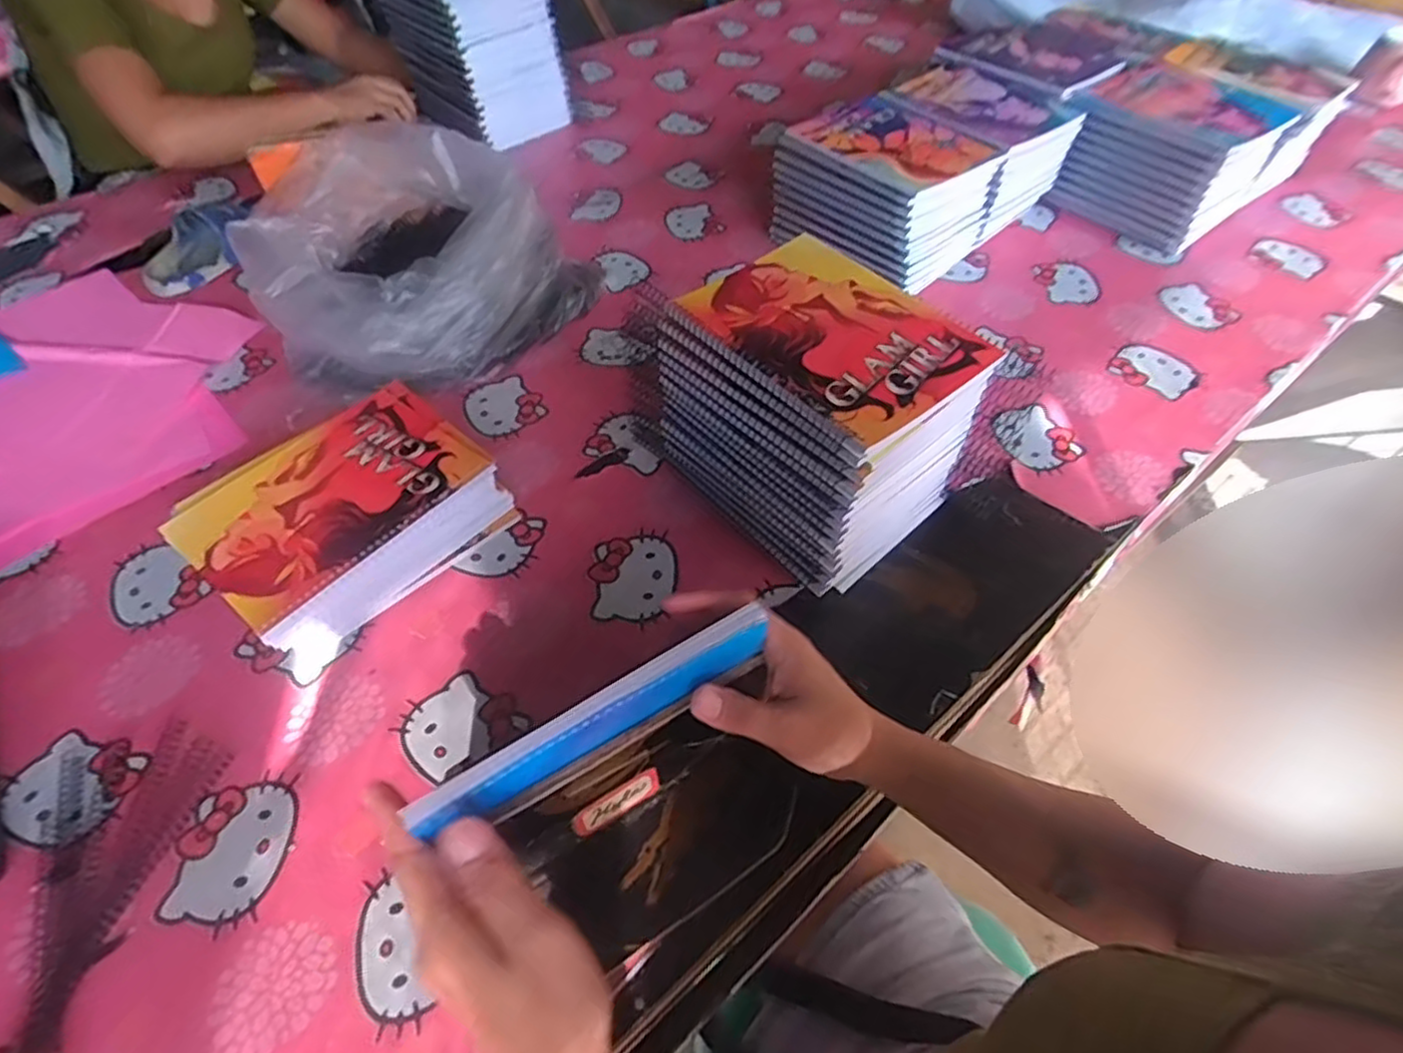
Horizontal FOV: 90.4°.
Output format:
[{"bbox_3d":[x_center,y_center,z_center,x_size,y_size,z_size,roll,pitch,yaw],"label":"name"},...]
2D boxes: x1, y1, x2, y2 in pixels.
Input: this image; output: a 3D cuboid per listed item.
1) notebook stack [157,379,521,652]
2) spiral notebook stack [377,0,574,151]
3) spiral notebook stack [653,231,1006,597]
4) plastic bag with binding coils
[{"bbox_3d":[-0.281,-0.009,0.561,0.164,0.072,0.208,36,61,23],"label":"notebook stack"},{"bbox_3d":[-0.310,-0.674,0.961,0.174,0.236,0.176,-34,61,-23],"label":"spiral notebook stack"},{"bbox_3d":[0.084,-0.090,0.564,0.158,0.171,0.210,-37,62,-24],"label":"spiral notebook stack"},{"bbox_3d":[-0.301,-0.286,0.726,0.282,0.165,0.311,35,61,23],"label":"plastic bag with binding coils"}]

